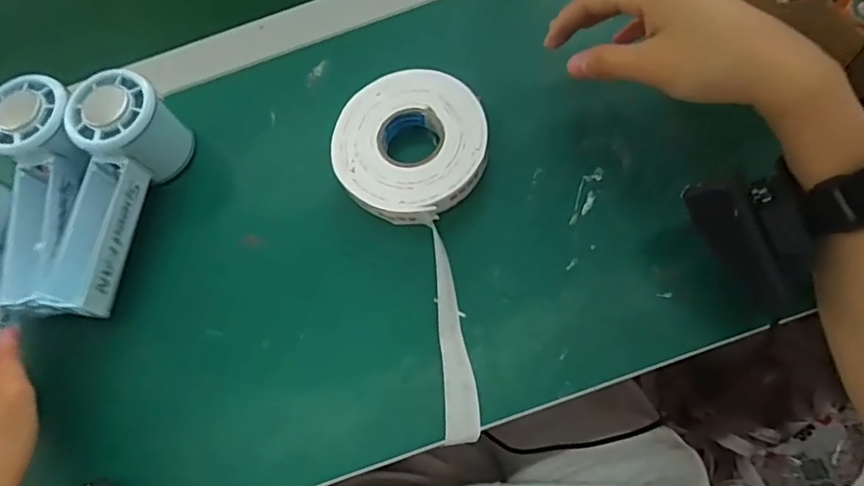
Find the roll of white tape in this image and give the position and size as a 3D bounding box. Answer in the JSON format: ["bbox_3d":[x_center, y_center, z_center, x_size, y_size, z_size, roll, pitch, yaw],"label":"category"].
[{"bbox_3d":[-0.017,-0.005,0.336,0.096,0.021,0.227,2,69,3],"label":"roll of white tape"}]

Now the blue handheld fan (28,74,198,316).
[{"bbox_3d":[-0.211,-0.032,0.353,0.053,0.058,0.147,12,68,11],"label":"blue handheld fan"}]

